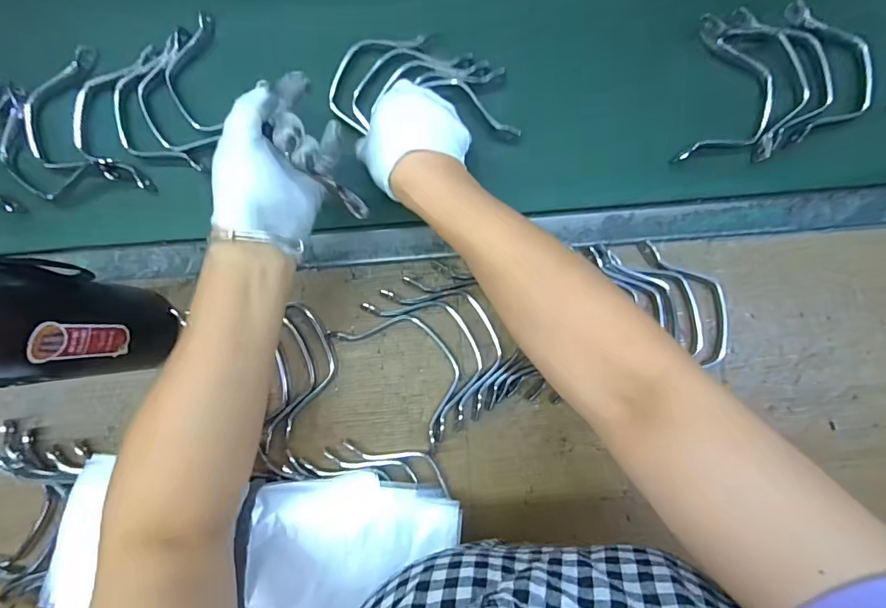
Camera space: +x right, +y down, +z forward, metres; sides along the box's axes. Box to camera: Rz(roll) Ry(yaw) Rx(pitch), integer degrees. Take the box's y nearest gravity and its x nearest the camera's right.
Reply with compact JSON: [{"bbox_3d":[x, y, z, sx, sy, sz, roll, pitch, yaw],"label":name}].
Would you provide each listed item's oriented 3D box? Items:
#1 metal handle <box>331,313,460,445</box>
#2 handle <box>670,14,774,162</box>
[{"bbox_3d":[-0.034,0.051,0.421,0.137,0.017,0.070,44,86,5],"label":"metal handle"},{"bbox_3d":[0.277,-0.200,0.434,0.082,0.018,0.144,12,84,2],"label":"handle"}]

